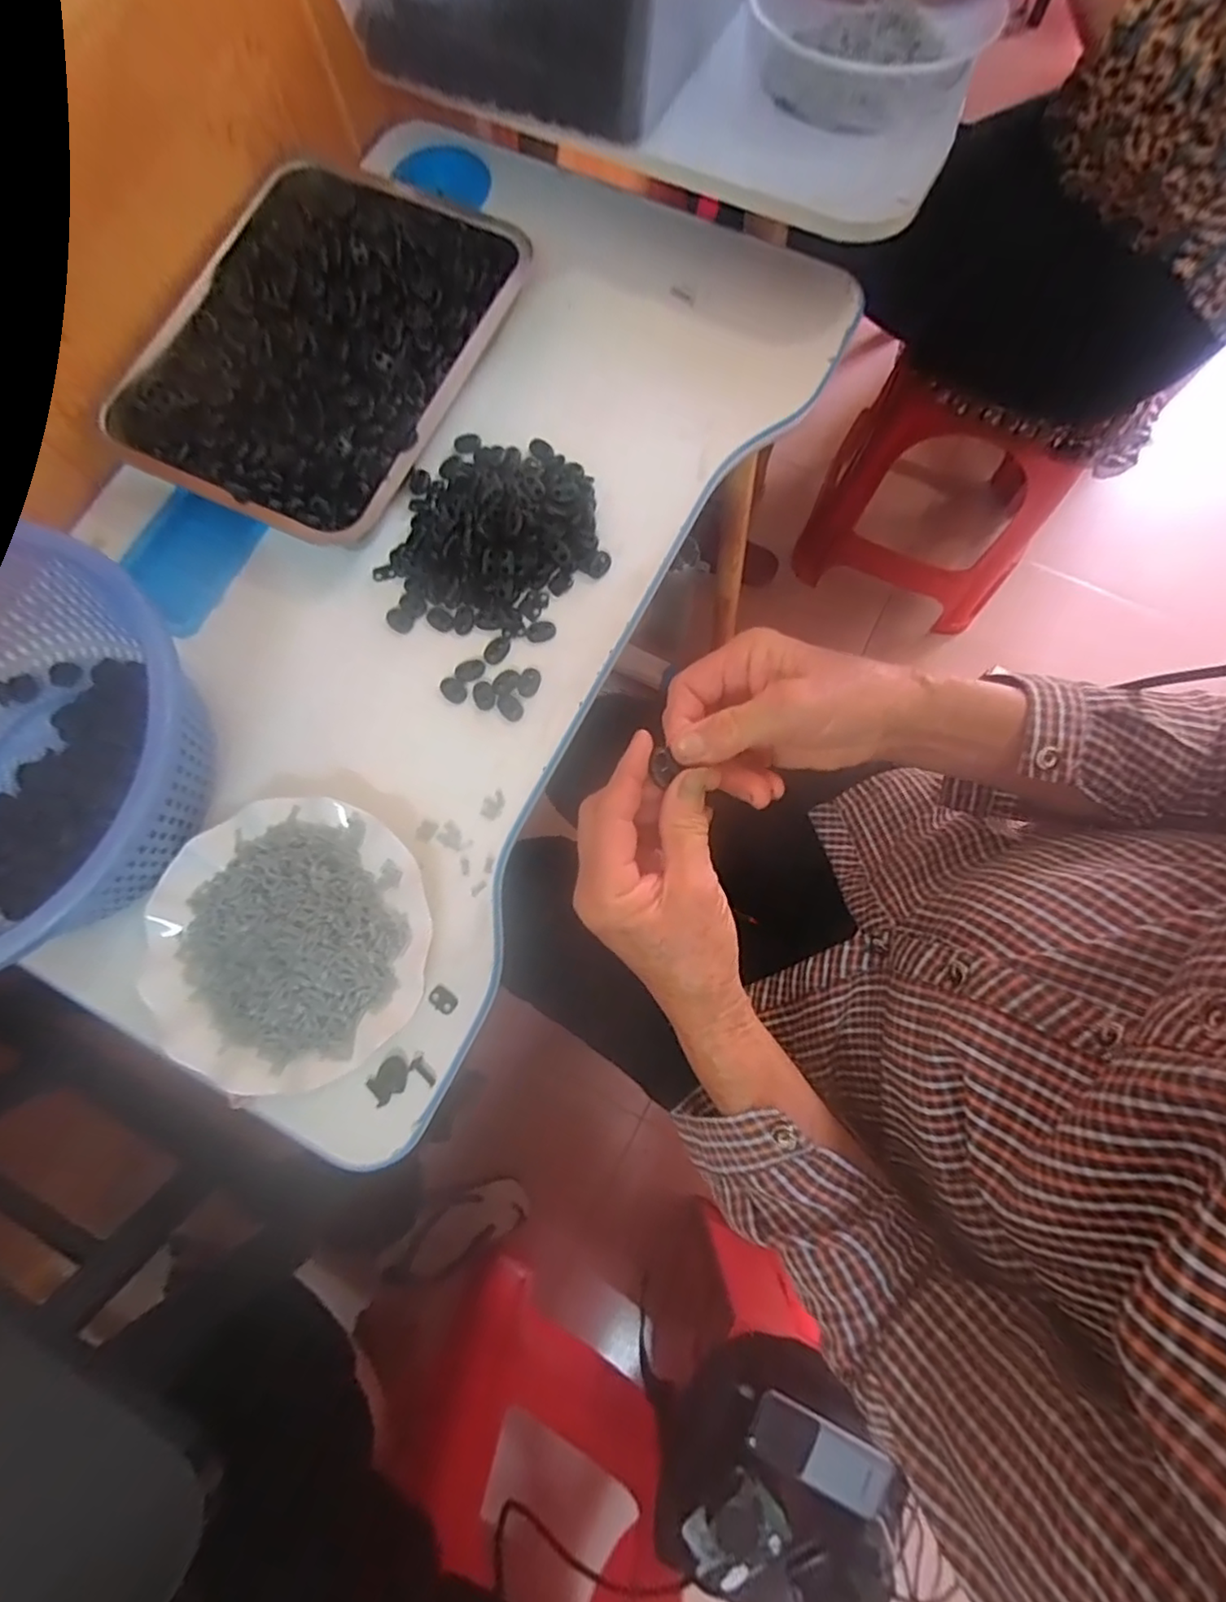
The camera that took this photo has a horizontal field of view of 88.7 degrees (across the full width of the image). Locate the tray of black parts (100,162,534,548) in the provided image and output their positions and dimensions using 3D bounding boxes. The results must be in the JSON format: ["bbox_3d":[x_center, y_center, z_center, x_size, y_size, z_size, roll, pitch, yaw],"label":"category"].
[{"bbox_3d":[-0.232,-0.360,0.503,0.240,0.055,0.311,24,78,7],"label":"tray of black parts"}]

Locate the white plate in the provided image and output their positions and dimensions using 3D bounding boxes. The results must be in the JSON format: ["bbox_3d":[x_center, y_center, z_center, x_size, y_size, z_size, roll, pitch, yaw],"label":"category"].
[{"bbox_3d":[-0.217,0.089,0.412,0.185,0.039,0.180,-12,76,-1],"label":"white plate"}]

